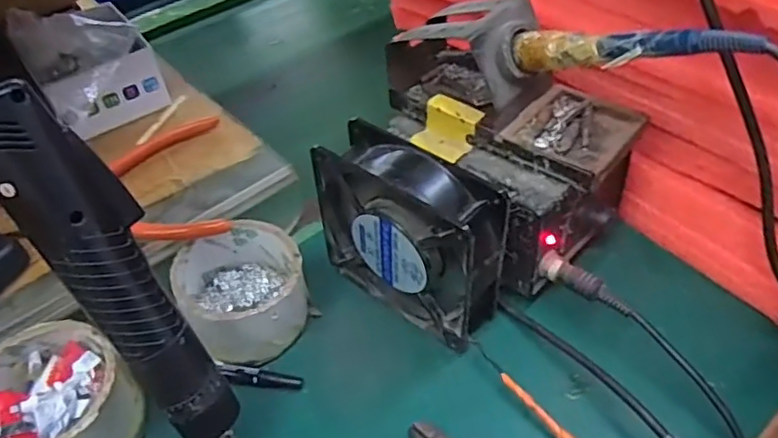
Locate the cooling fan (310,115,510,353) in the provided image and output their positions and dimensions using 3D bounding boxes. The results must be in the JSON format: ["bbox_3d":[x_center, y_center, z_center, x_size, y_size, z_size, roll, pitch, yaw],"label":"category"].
[{"bbox_3d":[0.012,0.009,0.398,0.121,0.120,0.044,28,54,26],"label":"cooling fan"}]

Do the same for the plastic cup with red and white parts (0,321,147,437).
[{"bbox_3d":[-0.190,0.109,0.356,0.076,0.055,0.084,-35,54,-26],"label":"plastic cup with red and white parts"}]

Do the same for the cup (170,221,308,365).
[{"bbox_3d":[-0.099,0.047,0.416,0.082,0.051,0.085,-21,49,-15],"label":"cup"}]

